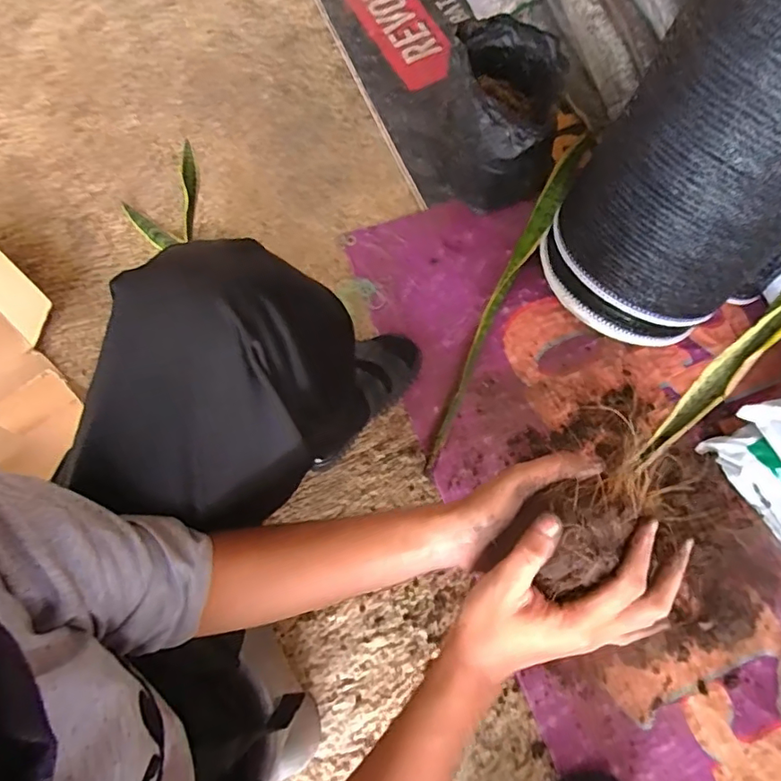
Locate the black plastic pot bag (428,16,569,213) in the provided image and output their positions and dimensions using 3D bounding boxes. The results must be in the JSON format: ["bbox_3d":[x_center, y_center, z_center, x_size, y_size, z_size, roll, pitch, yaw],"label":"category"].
[{"bbox_3d":[0.163,-0.425,0.843,0.182,0.175,0.212,1,71,0],"label":"black plastic pot bag"}]

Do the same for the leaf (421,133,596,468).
[{"bbox_3d":[0.185,-0.169,0.837,0.046,0.037,0.627,27,73,9],"label":"leaf"}]

